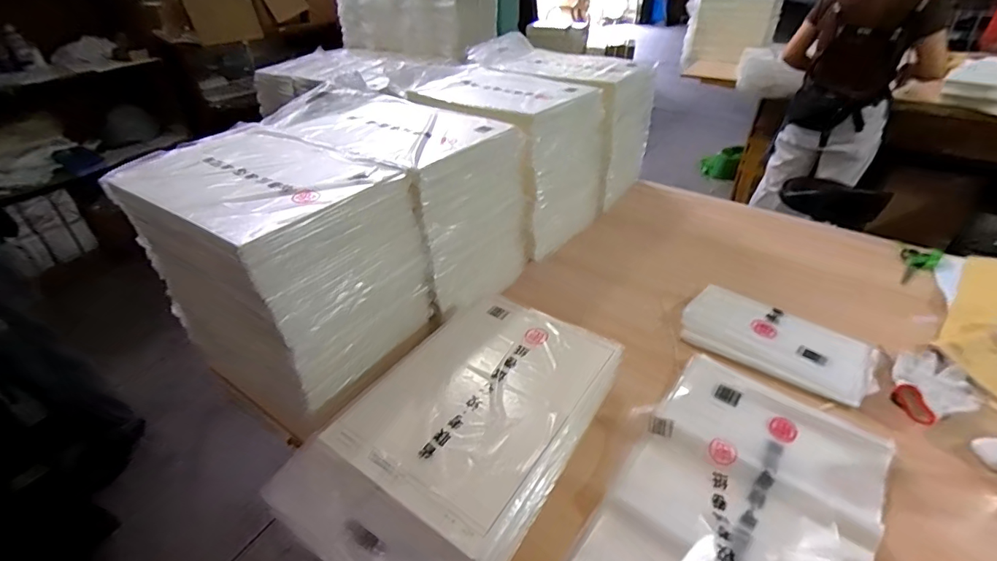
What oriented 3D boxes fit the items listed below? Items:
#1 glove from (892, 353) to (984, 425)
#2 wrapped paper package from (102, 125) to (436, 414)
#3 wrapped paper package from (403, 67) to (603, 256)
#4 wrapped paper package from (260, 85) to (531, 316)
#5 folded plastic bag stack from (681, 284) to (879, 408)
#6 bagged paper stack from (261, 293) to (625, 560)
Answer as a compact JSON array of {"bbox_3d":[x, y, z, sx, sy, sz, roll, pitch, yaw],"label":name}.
[{"bbox_3d":[0.727,0.172,0.767,0.187,0.035,0.106,-28,45,-32],"label":"glove"},{"bbox_3d":[-0.384,-0.054,0.811,0.450,0.300,0.287,23,43,28],"label":"wrapped paper package"},{"bbox_3d":[0.002,-0.310,1.162,0.434,0.334,0.365,23,43,28],"label":"wrapped paper package"},{"bbox_3d":[-0.214,-0.189,0.999,0.498,0.326,0.330,21,42,26],"label":"wrapped paper package"},{"bbox_3d":[0.519,0.106,0.864,0.308,0.020,0.191,23,43,28],"label":"folded plastic bag stack"},{"bbox_3d":[-0.044,0.214,0.675,0.281,0.093,0.480,23,43,27],"label":"bagged paper stack"}]

